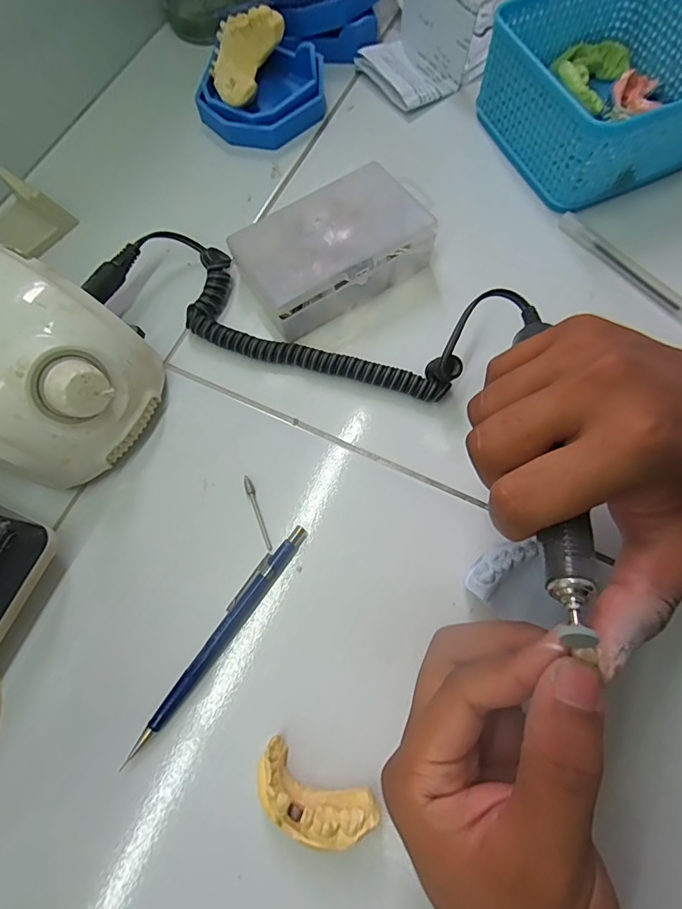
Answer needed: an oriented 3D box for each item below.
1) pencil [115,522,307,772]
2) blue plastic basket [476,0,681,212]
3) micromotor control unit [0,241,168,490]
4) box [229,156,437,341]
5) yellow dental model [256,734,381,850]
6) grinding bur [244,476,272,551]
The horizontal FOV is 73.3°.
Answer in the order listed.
[{"bbox_3d":[-0.063,0.093,0.241,0.012,0.009,0.134,35,76,13],"label":"pencil"},{"bbox_3d":[0.182,-0.253,0.317,0.130,0.062,0.129,-23,72,-5],"label":"blue plastic basket"},{"bbox_3d":[-0.179,-0.052,0.255,0.137,0.082,0.098,30,75,12],"label":"micromotor control unit"},{"bbox_3d":[-0.005,-0.133,0.298,0.116,0.033,0.072,-29,72,-7],"label":"box"},{"bbox_3d":[-0.013,0.158,0.210,0.056,0.024,0.027,22,74,10],"label":"yellow dental model"},{"bbox_3d":[-0.047,0.034,0.264,0.005,0.005,0.045,-21,71,-4],"label":"grinding bur"}]

